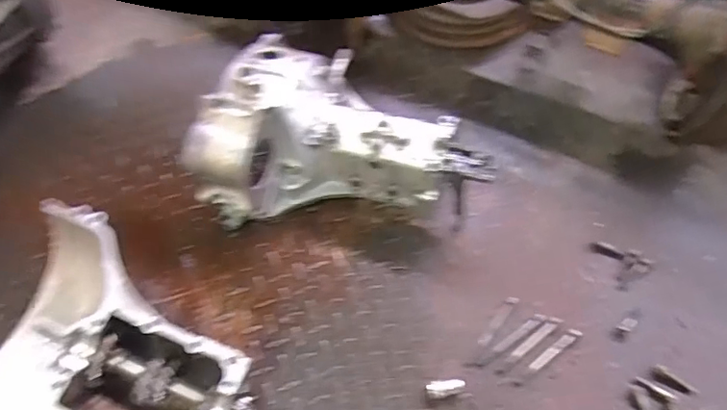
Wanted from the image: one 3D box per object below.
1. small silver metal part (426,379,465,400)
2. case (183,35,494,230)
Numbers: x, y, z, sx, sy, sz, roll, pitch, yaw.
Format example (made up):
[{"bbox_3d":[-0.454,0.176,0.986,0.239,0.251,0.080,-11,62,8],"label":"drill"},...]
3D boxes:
[{"bbox_3d":[0.101,0.226,0.672,0.047,0.019,0.021,-6,65,-3],"label":"small silver metal part"},{"bbox_3d":[-0.035,-0.113,0.766,0.374,0.142,0.254,-1,65,-1],"label":"case"}]

